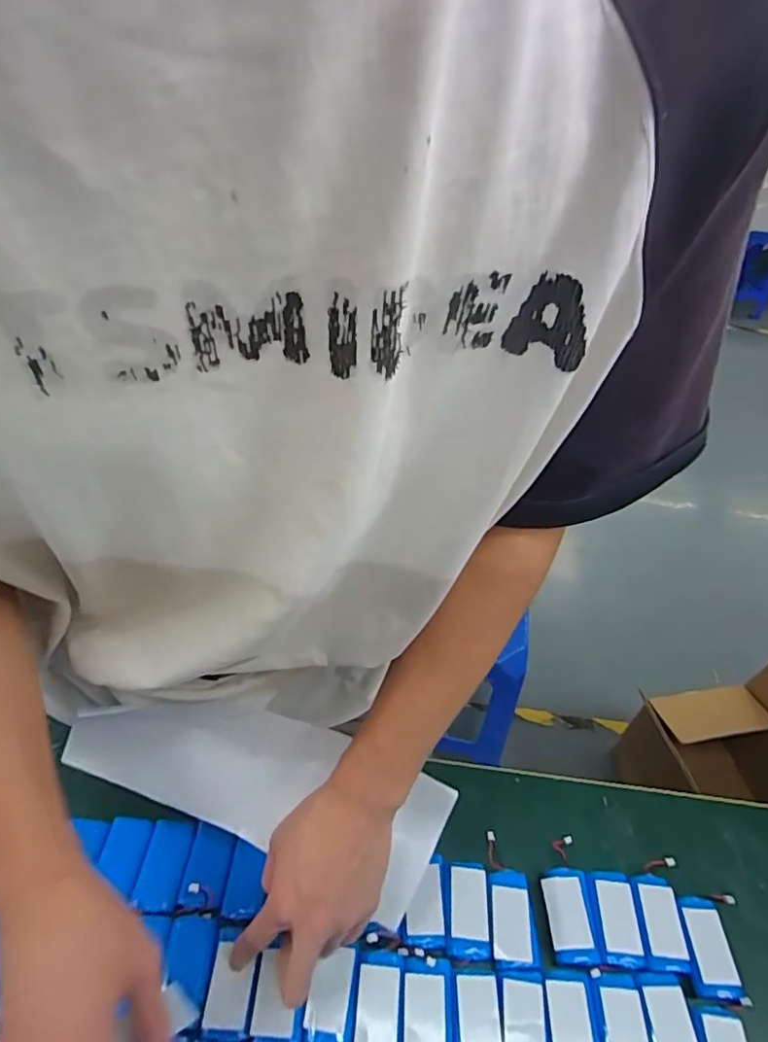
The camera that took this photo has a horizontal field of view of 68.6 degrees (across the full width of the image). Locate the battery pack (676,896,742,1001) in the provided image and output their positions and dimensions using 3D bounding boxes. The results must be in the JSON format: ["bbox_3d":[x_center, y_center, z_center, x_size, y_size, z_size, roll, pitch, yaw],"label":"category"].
[{"bbox_3d":[0.266,0.350,0.464,0.035,0.008,0.067,9,46,1],"label":"battery pack"}]

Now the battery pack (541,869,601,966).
[{"bbox_3d":[0.155,0.331,0.473,0.037,0.010,0.068,6,46,-1],"label":"battery pack"}]

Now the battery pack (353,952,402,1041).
[{"bbox_3d":[-0.005,0.364,0.421,0.035,0.004,0.064,5,46,-3],"label":"battery pack"}]

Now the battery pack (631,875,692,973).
[{"bbox_3d":[0.232,0.337,0.475,0.036,0.007,0.068,9,46,1],"label":"battery pack"}]

